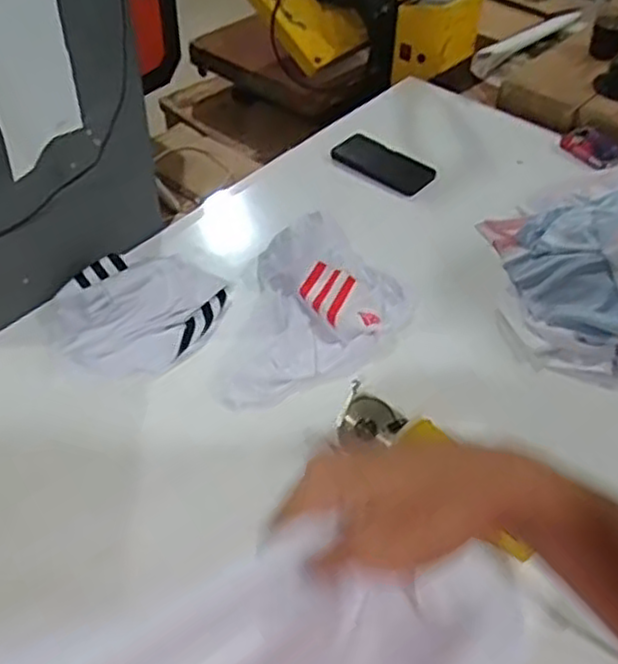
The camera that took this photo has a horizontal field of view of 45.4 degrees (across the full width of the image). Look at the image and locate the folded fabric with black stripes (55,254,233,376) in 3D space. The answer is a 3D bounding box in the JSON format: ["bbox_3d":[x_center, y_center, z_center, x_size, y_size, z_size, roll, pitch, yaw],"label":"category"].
[{"bbox_3d":[-0.211,-0.032,0.941,0.224,0.046,0.186,-12,47,-14],"label":"folded fabric with black stripes"}]

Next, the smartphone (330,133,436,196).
[{"bbox_3d":[0.122,-0.278,1.218,0.162,0.010,0.091,32,56,22],"label":"smartphone"}]

